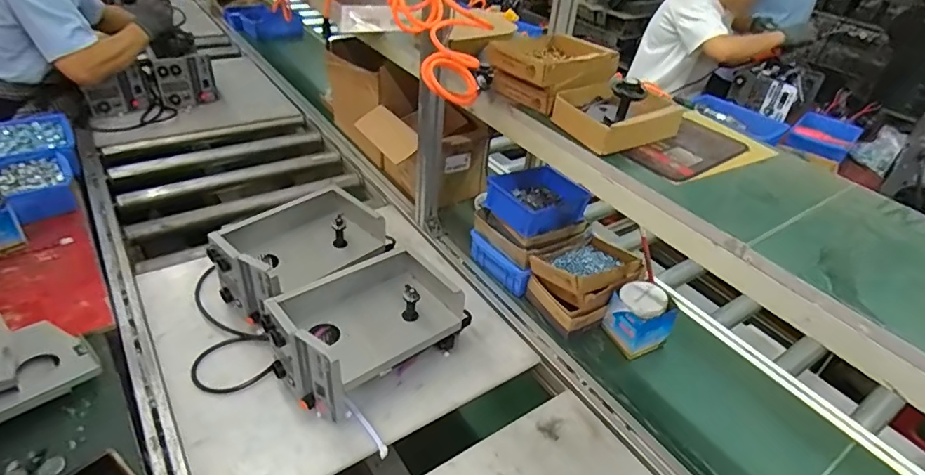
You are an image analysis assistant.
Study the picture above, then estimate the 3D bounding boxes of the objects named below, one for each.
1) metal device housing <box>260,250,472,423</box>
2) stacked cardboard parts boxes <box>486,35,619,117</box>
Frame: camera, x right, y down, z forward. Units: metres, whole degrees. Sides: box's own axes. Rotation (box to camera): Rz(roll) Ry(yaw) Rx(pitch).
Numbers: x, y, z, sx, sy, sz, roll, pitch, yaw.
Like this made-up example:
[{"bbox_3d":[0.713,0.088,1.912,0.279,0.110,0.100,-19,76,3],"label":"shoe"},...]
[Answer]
[{"bbox_3d":[-0.158,0.145,0.878,0.307,0.134,0.176,-23,45,-33],"label":"metal device housing"},{"bbox_3d":[0.160,-0.303,0.930,0.209,0.085,0.158,-24,46,-34],"label":"stacked cardboard parts boxes"}]

